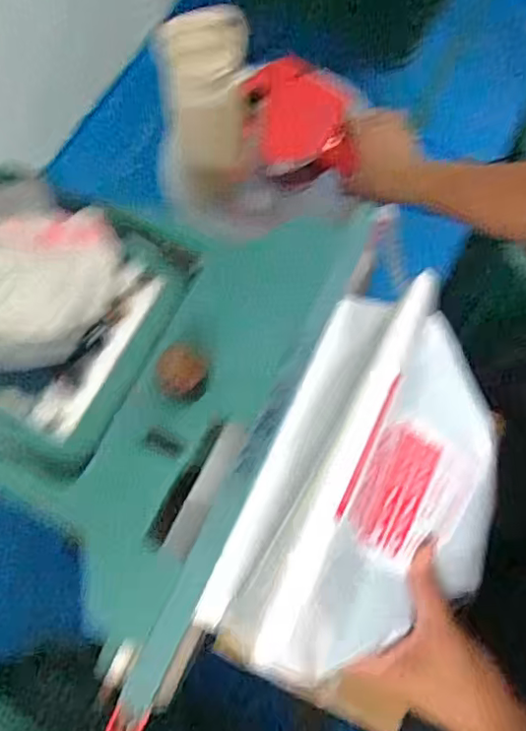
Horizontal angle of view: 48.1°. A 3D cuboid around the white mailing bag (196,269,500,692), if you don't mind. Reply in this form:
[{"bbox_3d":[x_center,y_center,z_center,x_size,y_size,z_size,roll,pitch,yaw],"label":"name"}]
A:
[{"bbox_3d":[0.078,0.076,0.380,0.156,0.090,0.250,22,70,11],"label":"white mailing bag"}]

